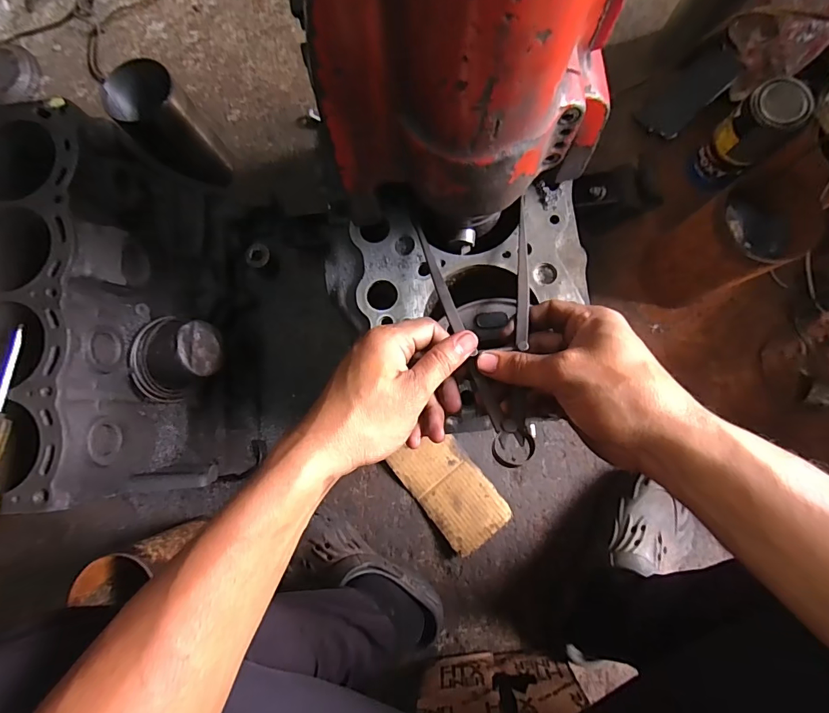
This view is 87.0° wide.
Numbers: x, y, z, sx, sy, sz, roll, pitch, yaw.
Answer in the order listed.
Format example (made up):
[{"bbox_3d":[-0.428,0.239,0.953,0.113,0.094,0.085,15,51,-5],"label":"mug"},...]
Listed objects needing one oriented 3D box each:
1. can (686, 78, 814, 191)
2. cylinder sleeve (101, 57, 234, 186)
[{"bbox_3d":[0.448,-0.297,0.586,0.085,0.132,0.071,-43,83,-3],"label":"can"},{"bbox_3d":[-0.350,-0.325,0.637,0.112,0.170,0.091,41,87,7],"label":"cylinder sleeve"}]

